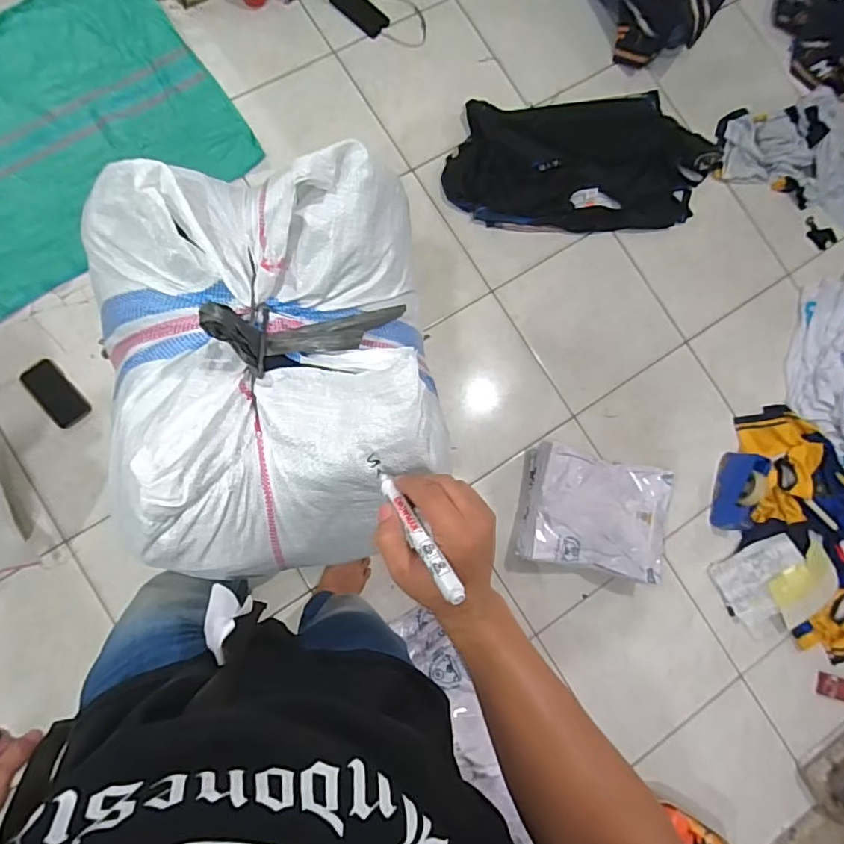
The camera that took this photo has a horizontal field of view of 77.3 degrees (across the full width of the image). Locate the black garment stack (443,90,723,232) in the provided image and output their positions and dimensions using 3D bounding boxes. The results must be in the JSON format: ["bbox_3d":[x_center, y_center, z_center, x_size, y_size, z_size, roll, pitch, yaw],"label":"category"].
[{"bbox_3d":[0.461,-0.739,1.508,0.785,0.048,0.389,-7,84,-8],"label":"black garment stack"}]

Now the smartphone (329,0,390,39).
[{"bbox_3d":[-0.175,-1.168,1.498,0.158,0.011,0.088,32,81,-15],"label":"smartphone"}]

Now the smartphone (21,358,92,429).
[{"bbox_3d":[-0.874,-0.068,1.259,0.084,0.014,0.163,-40,95,-9],"label":"smartphone"}]

